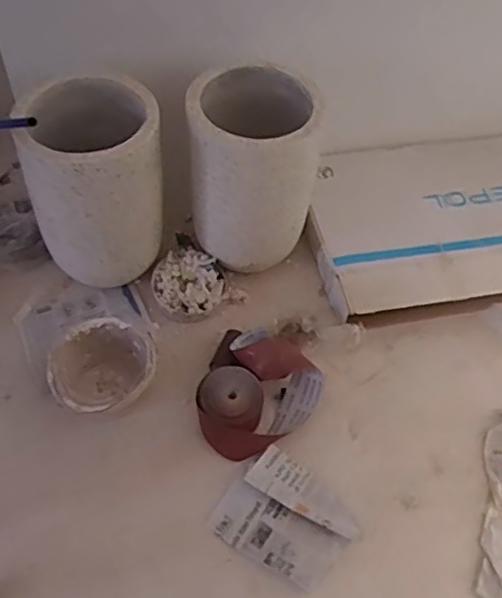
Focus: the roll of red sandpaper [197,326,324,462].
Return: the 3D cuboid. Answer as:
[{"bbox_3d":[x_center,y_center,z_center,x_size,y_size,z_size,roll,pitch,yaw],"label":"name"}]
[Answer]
[{"bbox_3d":[-0.005,0.222,1.628,0.310,0.151,0.281,-31,62,-23],"label":"roll of red sandpaper"}]

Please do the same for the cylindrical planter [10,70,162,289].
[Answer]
[{"bbox_3d":[-0.388,-0.307,1.645,0.318,0.610,0.329,-6,55,-9],"label":"cylindrical planter"}]

